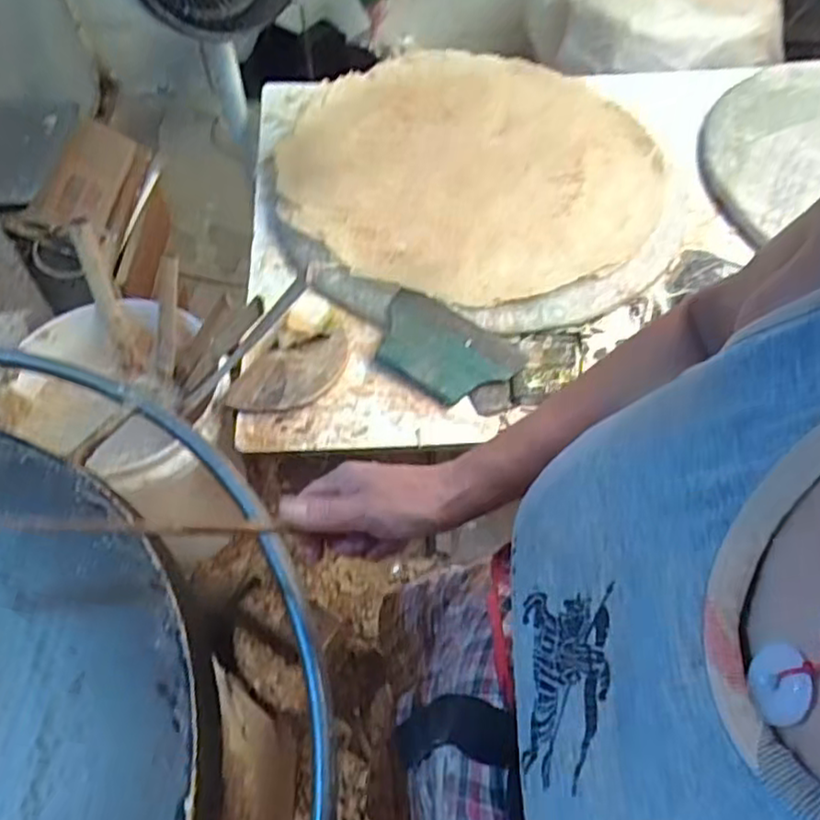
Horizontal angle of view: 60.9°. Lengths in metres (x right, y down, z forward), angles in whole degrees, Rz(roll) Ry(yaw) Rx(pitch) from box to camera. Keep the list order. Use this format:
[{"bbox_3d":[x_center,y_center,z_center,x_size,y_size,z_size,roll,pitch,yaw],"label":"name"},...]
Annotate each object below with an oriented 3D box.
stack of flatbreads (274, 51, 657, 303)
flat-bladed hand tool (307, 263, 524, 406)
[{"bbox_3d":[0.090,-0.386,1.098,0.571,0.076,0.573,-30,62,-18],"label":"stack of flatbreads"},{"bbox_3d":[-0.019,-0.113,0.917,0.317,0.022,0.121,29,61,17],"label":"flat-bladed hand tool"}]

